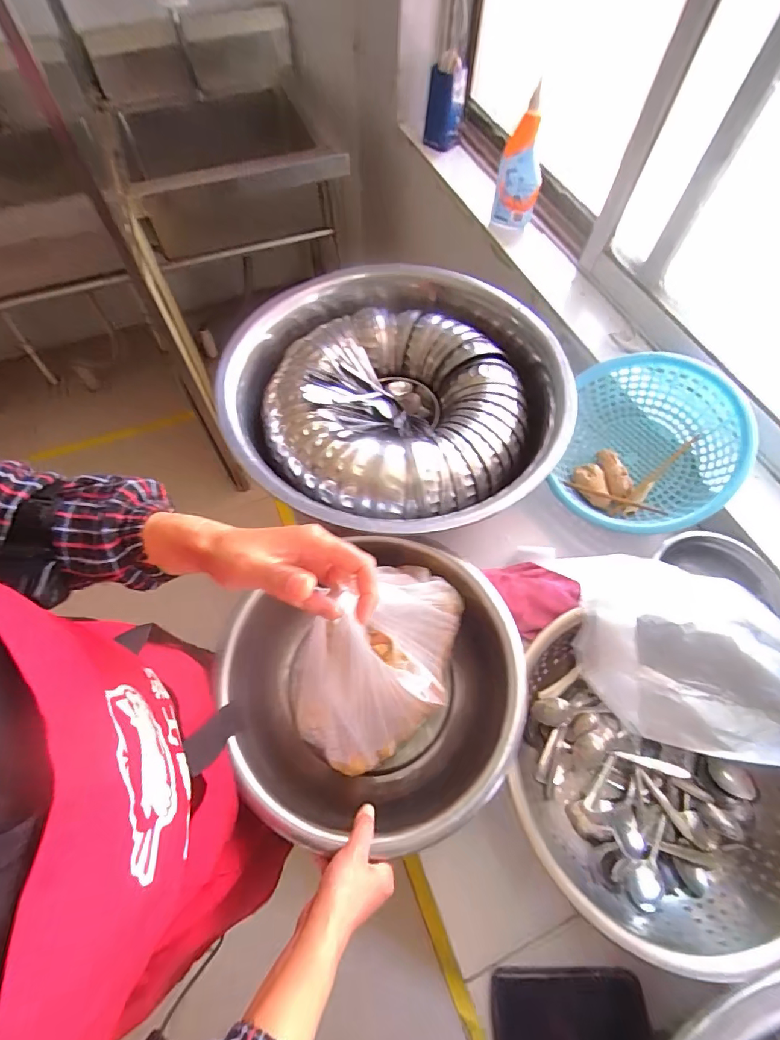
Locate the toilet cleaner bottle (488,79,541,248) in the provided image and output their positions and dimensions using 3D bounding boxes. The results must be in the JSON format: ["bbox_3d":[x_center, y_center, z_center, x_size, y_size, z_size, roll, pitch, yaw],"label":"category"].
[{"bbox_3d":[0.273,-0.729,0.953,0.096,0.252,0.056,40,69,16],"label":"toilet cleaner bottle"}]

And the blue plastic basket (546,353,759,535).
[{"bbox_3d":[0.412,-0.113,0.746,0.257,0.163,0.286,13,64,4],"label":"blue plastic basket"}]

